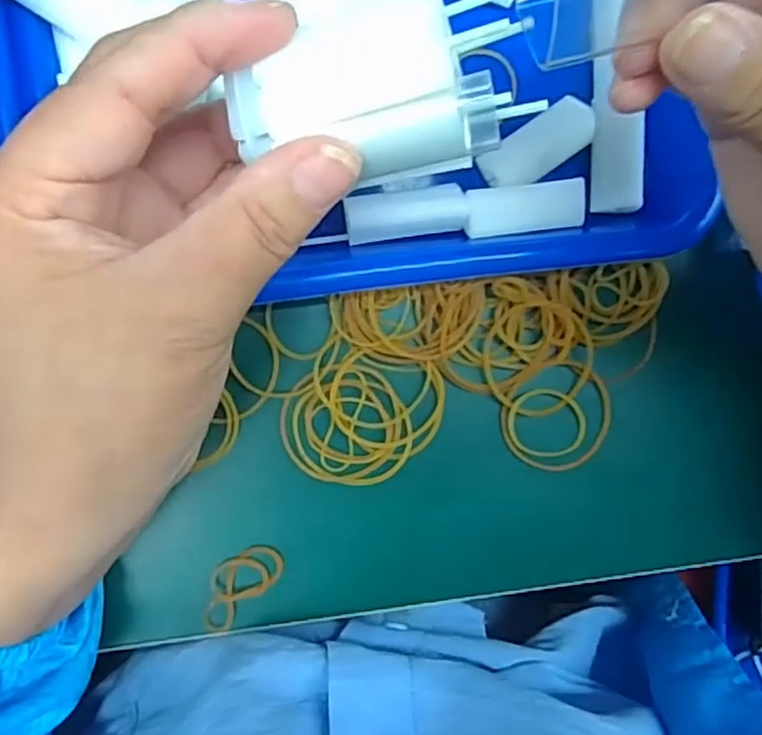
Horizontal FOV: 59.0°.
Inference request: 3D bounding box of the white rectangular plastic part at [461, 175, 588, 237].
[{"bbox_3d":[0.054,-0.060,0.256,0.044,0.013,0.018,-6,93,-8],"label":"white rectangular plastic part"}]

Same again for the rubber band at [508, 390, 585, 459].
[{"bbox_3d":[0.069,0.024,0.278,0.035,0.007,0.028,13,90,-8],"label":"rubber band"}]

